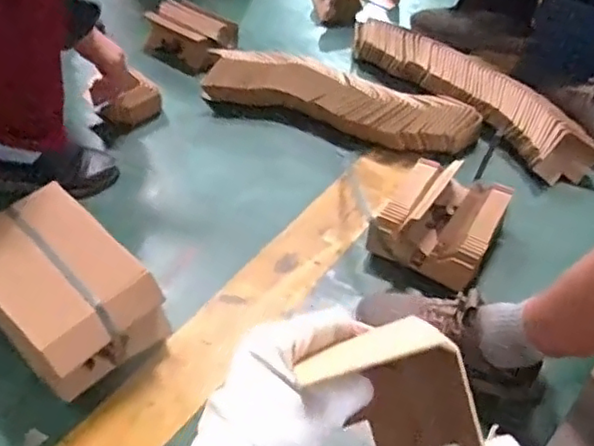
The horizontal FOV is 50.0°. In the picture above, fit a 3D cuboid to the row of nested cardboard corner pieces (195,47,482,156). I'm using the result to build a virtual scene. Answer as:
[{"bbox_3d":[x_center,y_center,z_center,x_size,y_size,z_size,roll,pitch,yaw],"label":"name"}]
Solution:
[{"bbox_3d":[0.080,-0.239,1.219,0.526,0.106,0.130,16,47,12],"label":"row of nested cardboard corner pieces"}]

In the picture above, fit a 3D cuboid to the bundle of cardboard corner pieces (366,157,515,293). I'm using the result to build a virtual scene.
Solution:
[{"bbox_3d":[0.229,-0.016,1.006,0.175,0.101,0.210,23,49,18],"label":"bundle of cardboard corner pieces"}]

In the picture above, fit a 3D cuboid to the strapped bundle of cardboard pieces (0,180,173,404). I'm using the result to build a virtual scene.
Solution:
[{"bbox_3d":[-0.307,0.083,0.828,0.170,0.123,0.257,-34,56,-30],"label":"strapped bundle of cardboard pieces"}]

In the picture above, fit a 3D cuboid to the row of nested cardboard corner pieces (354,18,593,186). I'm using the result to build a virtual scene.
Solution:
[{"bbox_3d":[0.331,-0.273,1.274,0.137,0.076,0.566,-28,54,-27],"label":"row of nested cardboard corner pieces"}]

